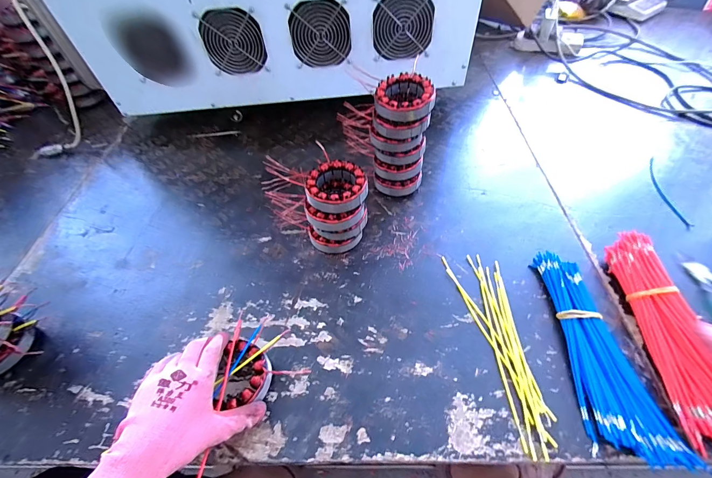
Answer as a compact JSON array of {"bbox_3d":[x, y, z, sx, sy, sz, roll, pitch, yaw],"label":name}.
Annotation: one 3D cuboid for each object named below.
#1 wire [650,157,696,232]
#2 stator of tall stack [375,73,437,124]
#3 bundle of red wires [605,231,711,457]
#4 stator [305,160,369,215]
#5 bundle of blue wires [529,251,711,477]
[{"bbox_3d":[0.543,-0.087,0.559,0.031,0.005,0.176,9,55,3],"label":"wire"},{"bbox_3d":[0.073,-0.210,0.474,0.085,0.034,0.082,2,53,5],"label":"stator of tall stack"},{"bbox_3d":[0.380,0.108,0.389,0.053,0.046,0.251,0,53,5],"label":"bundle of red wires"},{"bbox_3d":[-0.029,-0.075,0.458,0.087,0.029,0.090,-2,52,3],"label":"stator"},{"bbox_3d":[0.300,0.128,0.391,0.095,0.027,0.255,-3,53,3],"label":"bundle of blue wires"}]

